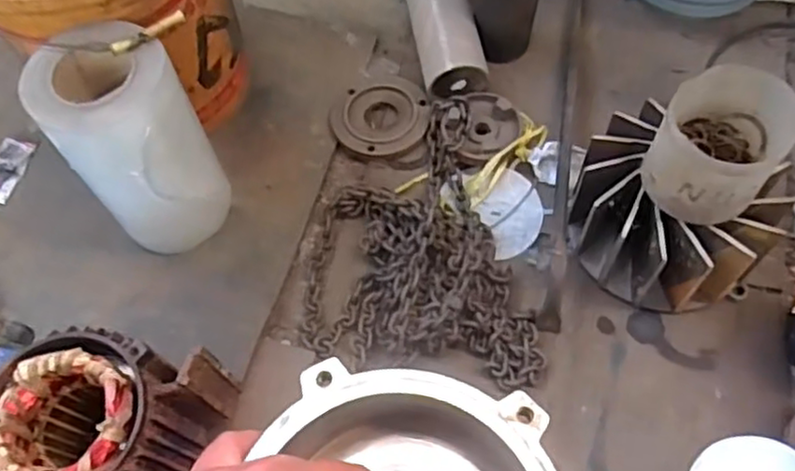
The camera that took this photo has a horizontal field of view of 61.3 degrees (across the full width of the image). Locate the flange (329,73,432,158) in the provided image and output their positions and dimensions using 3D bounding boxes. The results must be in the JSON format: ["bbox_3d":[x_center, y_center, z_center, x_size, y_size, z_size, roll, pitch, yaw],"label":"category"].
[{"bbox_3d":[-0.019,-0.166,0.896,0.129,0.011,0.129,0,63,1],"label":"flange"}]

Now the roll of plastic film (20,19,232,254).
[{"bbox_3d":[-0.276,-0.088,0.739,0.131,0.263,0.154,-40,69,-18],"label":"roll of plastic film"}]

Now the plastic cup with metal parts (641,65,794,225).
[{"bbox_3d":[0.312,-0.086,0.660,0.107,0.102,0.115,0,63,1],"label":"plastic cup with metal parts"}]

